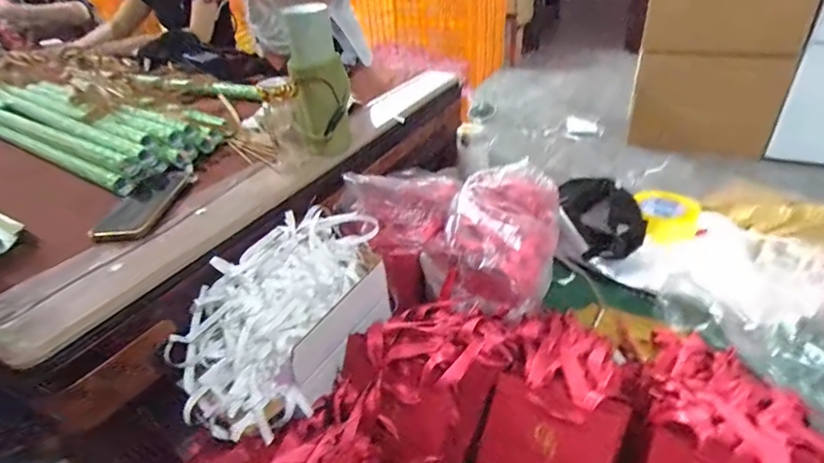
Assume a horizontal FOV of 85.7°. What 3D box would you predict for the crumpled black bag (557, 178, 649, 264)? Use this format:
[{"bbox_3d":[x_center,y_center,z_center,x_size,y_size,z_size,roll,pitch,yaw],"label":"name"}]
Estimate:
[{"bbox_3d":[0.371,-0.042,0.871,0.138,0.061,0.235,-2,35,7],"label":"crumpled black bag"}]

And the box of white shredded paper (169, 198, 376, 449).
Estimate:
[{"bbox_3d":[-0.177,0.095,0.600,0.169,0.147,0.322,7,37,19],"label":"box of white shredded paper"}]

